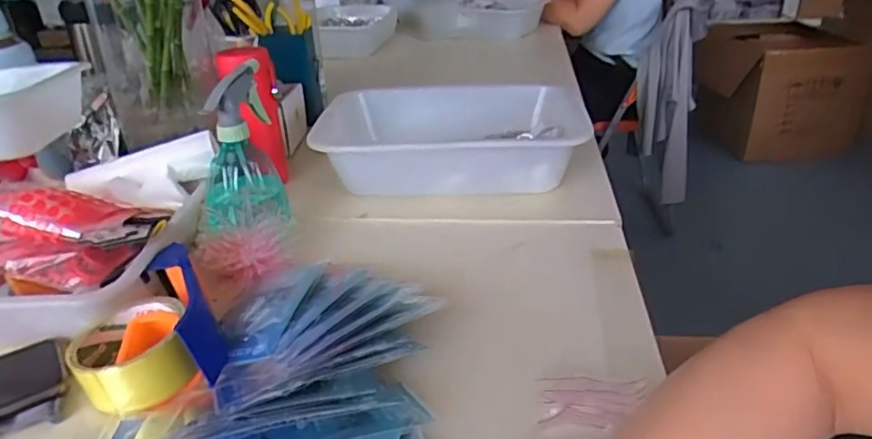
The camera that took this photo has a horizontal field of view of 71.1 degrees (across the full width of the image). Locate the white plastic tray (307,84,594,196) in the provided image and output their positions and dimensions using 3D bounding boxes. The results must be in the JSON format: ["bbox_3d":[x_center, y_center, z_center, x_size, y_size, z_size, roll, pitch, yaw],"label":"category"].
[{"bbox_3d":[0.027,-0.102,0.793,0.322,0.081,0.232,0,28,7],"label":"white plastic tray"}]

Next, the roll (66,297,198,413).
[{"bbox_3d":[-0.235,0.103,0.473,0.081,0.044,0.090,-15,30,-21],"label":"roll"}]

